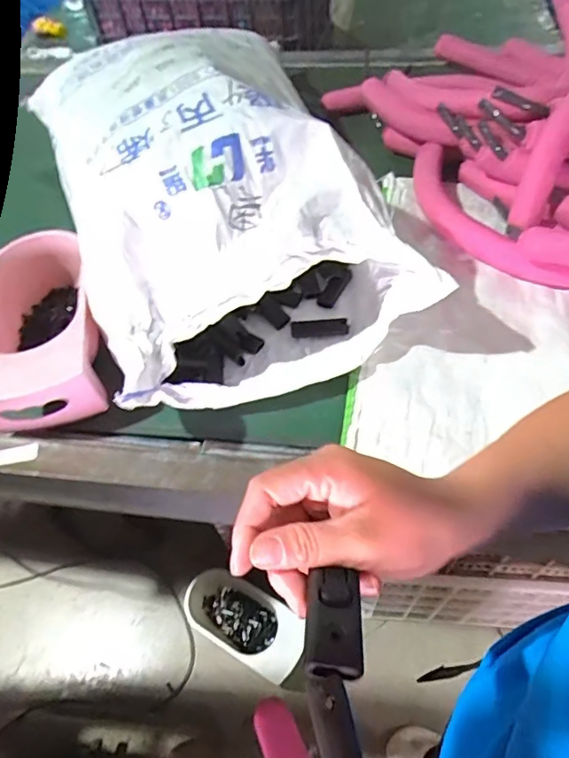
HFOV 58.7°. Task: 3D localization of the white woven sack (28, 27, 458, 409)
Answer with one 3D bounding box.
[{"bbox_3d":[-0.096,-0.251,0.698,0.362,0.234,0.544,-19,55,-8],"label":"white woven sack"}]

